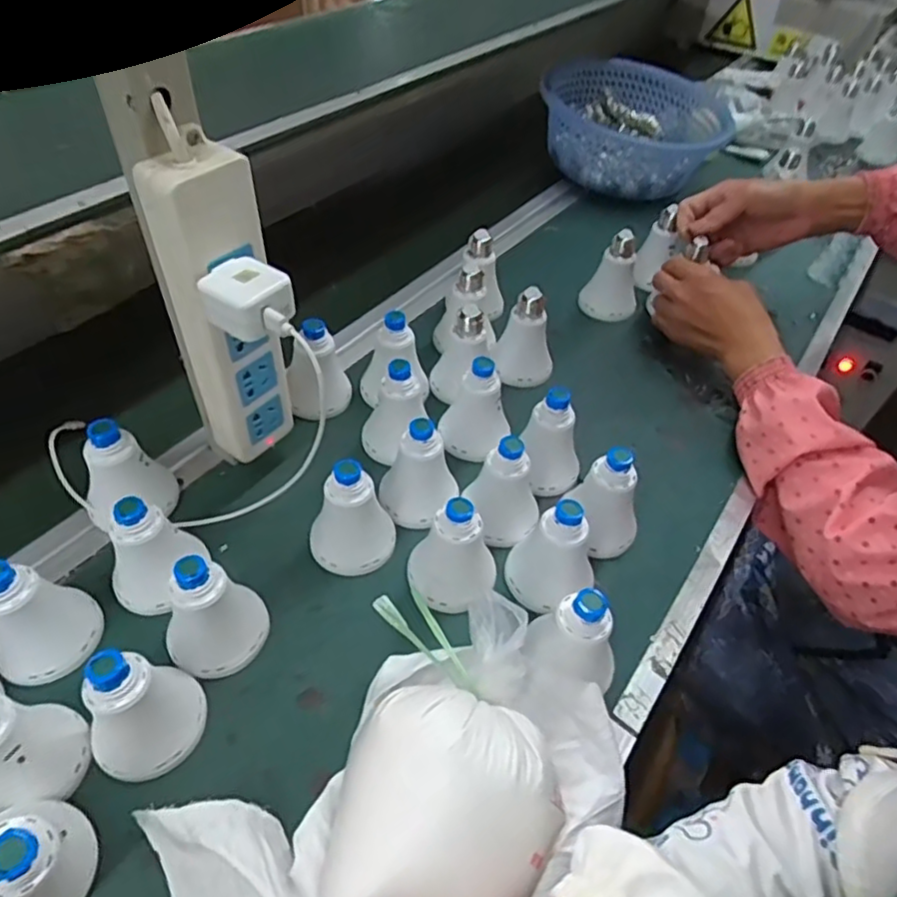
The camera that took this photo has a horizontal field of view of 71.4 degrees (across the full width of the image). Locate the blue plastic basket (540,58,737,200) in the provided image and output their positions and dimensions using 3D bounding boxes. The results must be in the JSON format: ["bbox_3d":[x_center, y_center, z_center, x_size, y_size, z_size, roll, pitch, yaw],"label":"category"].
[{"bbox_3d":[0.267,-0.475,0.934,0.259,0.100,0.250,12,48,6],"label":"blue plastic basket"}]

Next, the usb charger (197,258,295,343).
[{"bbox_3d":[-0.119,-0.087,0.368,0.041,0.028,0.042,24,50,16],"label":"usb charger"}]

